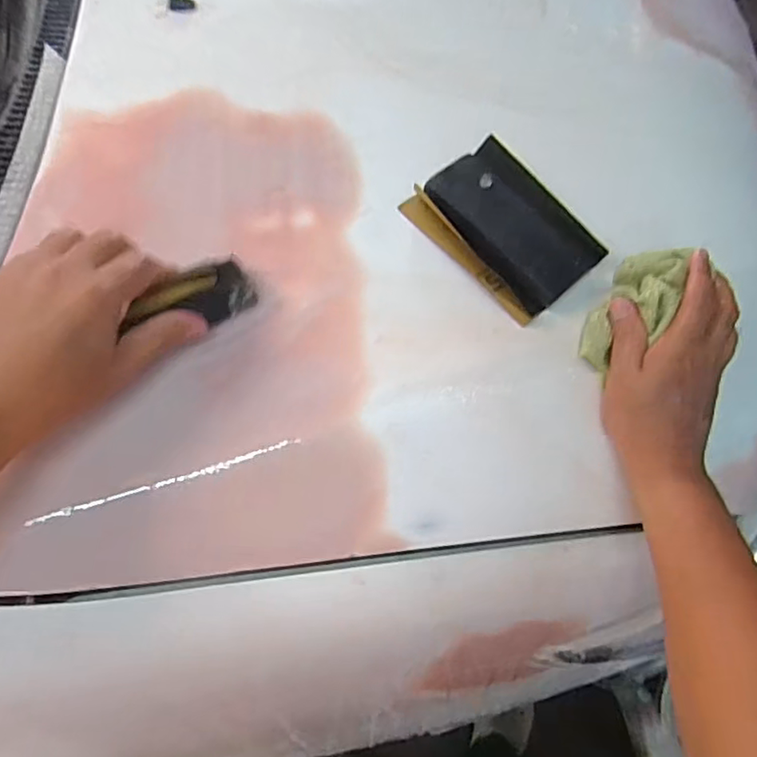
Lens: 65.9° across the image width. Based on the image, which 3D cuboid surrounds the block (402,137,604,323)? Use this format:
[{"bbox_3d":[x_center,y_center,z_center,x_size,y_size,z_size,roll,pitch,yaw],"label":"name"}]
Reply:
[{"bbox_3d":[0.103,-0.122,0.472,0.109,0.009,0.138,-40,81,-16],"label":"block"}]

